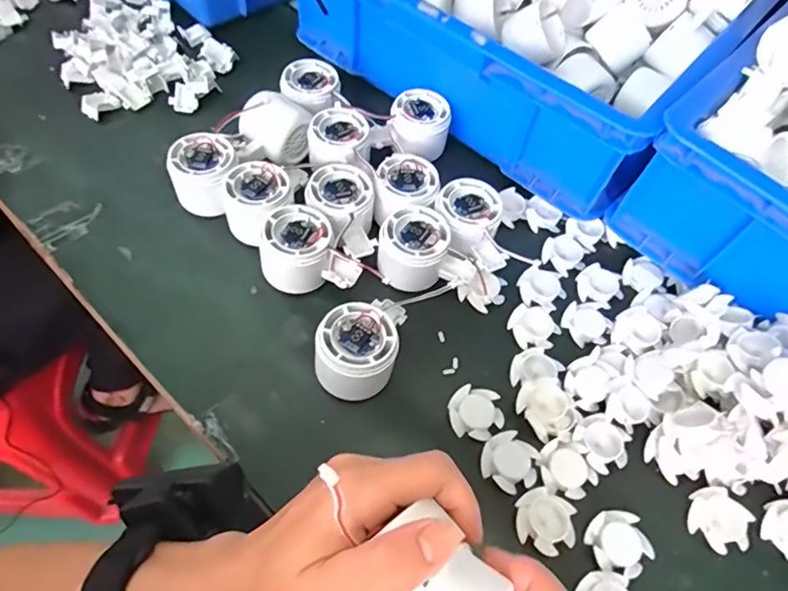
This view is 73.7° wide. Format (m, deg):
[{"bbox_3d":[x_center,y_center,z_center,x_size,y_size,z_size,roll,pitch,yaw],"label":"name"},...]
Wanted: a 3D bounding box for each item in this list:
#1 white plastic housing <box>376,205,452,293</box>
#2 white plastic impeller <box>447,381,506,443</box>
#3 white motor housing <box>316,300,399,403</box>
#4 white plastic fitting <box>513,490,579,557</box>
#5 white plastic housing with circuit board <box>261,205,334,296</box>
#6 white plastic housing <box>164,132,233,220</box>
[{"bbox_3d":[0.017,-0.040,0.443,0.055,0.033,0.066,20,59,7],"label":"white plastic housing"},{"bbox_3d":[0.062,0.089,0.398,0.040,0.007,0.040,1,61,-2],"label":"white plastic impeller"},{"bbox_3d":[-0.026,0.041,0.390,0.055,0.050,0.059,2,58,-4],"label":"white motor housing"},{"bbox_3d":[0.102,0.152,0.355,0.037,0.009,0.039,1,61,-2],"label":"white plastic fitting"},{"bbox_3d":[-0.080,-0.039,0.436,0.059,0.046,0.057,2,58,-4],"label":"white plastic housing with circuit board"},{"bbox_3d":[-0.166,-0.105,0.468,0.059,0.046,0.063,2,60,-3],"label":"white plastic housing"}]

